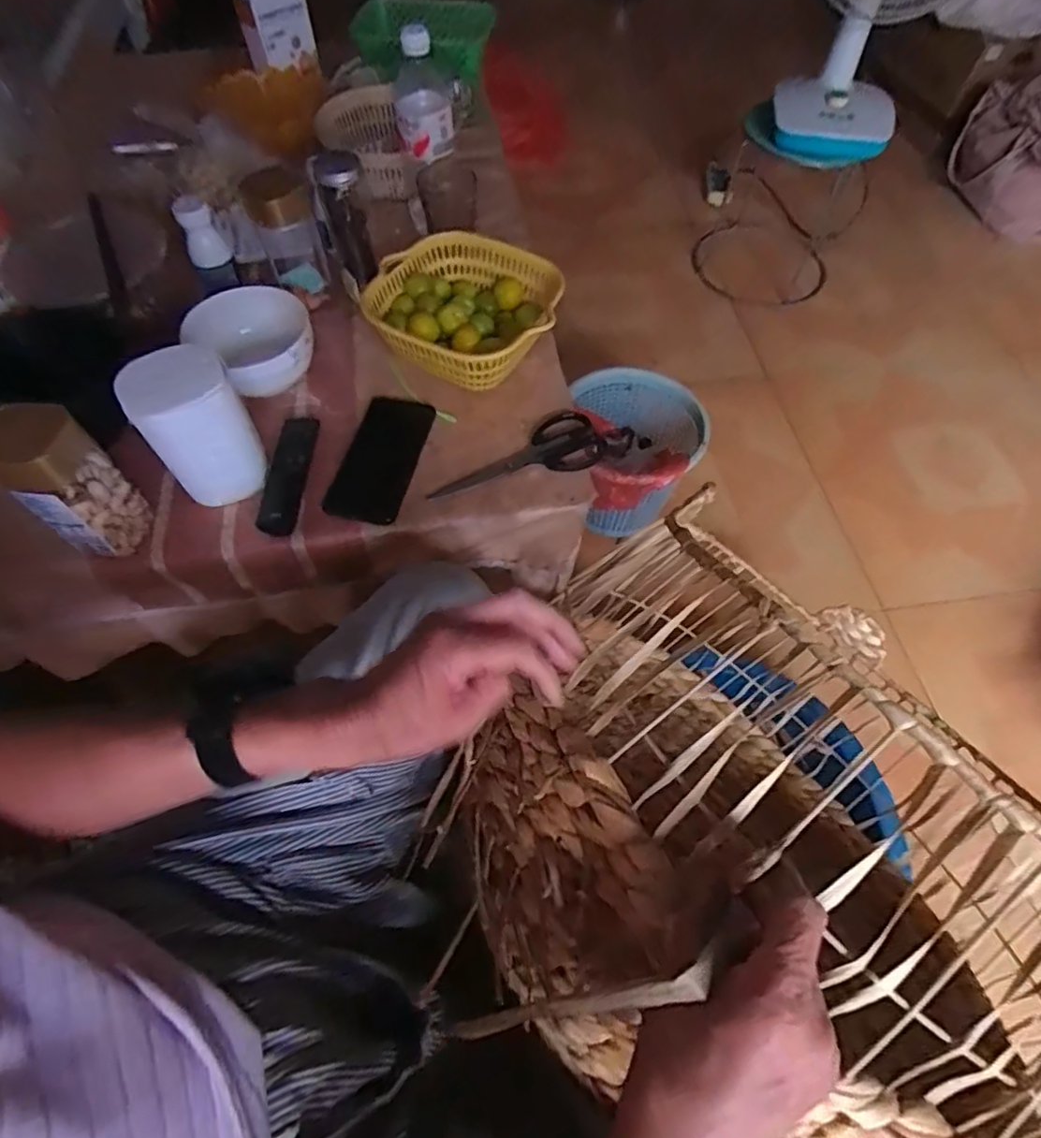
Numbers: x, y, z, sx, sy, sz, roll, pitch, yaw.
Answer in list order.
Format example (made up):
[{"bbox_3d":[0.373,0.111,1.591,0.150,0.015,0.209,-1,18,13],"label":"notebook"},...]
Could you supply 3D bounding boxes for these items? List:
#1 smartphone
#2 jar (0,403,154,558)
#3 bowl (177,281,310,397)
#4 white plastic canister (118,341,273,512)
[{"bbox_3d":[-0.148,-0.118,0.638,0.079,0.016,0.161,10,60,6],"label":"smartphone"},{"bbox_3d":[-0.393,-0.074,0.523,0.061,0.138,0.074,34,66,18],"label":"jar"},{"bbox_3d":[-0.303,-0.260,0.678,0.129,0.056,0.124,-23,63,-13],"label":"bowl"},{"bbox_3d":[-0.303,-0.132,0.569,0.089,0.120,0.096,-28,64,-15],"label":"white plastic canister"}]

